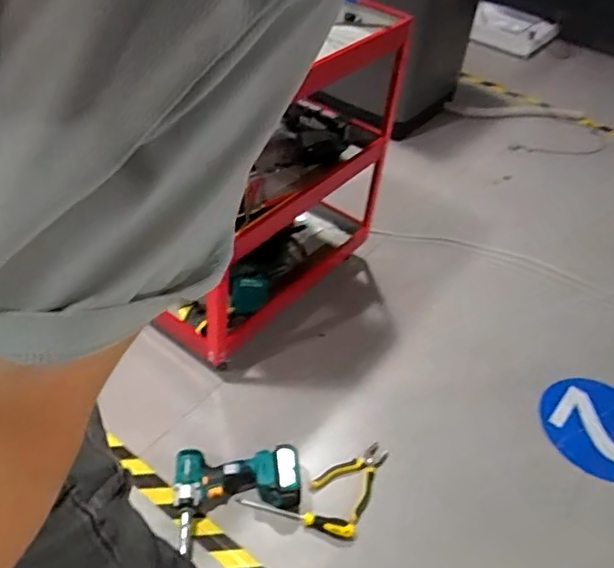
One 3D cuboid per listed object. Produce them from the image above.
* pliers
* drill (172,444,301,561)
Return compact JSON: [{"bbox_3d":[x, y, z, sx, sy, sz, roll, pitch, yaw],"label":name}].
[{"bbox_3d":[0.111,0.423,1.305,0.129,0.024,0.175,35,49,29],"label":"pliers"},{"bbox_3d":[-0.150,0.409,1.240,0.261,0.078,0.176,-8,43,-15],"label":"drill"}]

